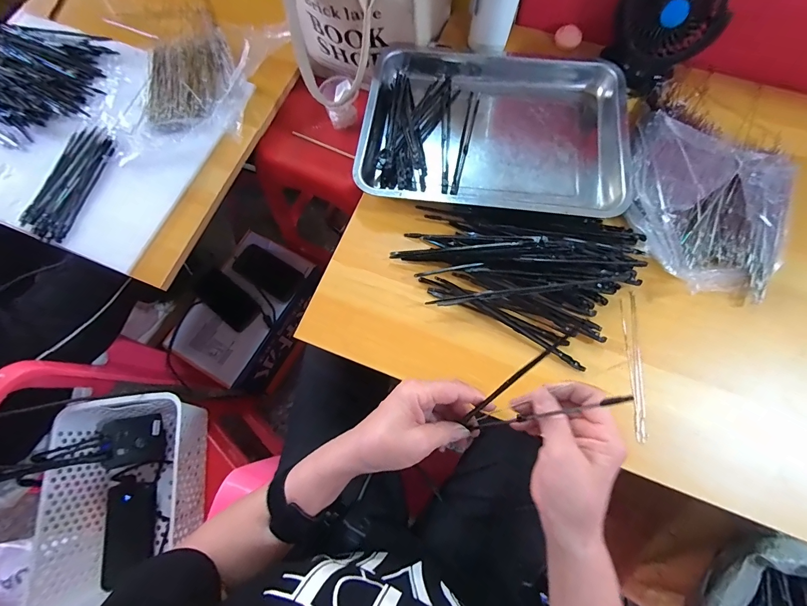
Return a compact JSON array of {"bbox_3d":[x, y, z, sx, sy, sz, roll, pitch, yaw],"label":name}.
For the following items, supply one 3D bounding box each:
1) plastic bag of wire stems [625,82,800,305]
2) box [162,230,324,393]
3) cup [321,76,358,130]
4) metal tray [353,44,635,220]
[{"bbox_3d":[0.391,-0.153,0.464,0.199,0.037,0.295,13,73,6],"label":"plastic bag of wire stems"},{"bbox_3d":[-0.354,0.022,0.879,0.211,0.149,0.337,28,76,11],"label":"box"},{"bbox_3d":[-0.105,-0.338,0.617,0.060,0.059,0.053,-40,75,-10],"label":"cup"},{"bbox_3d":[0.124,-0.250,0.509,0.341,0.042,0.278,7,73,4],"label":"metal tray"}]

